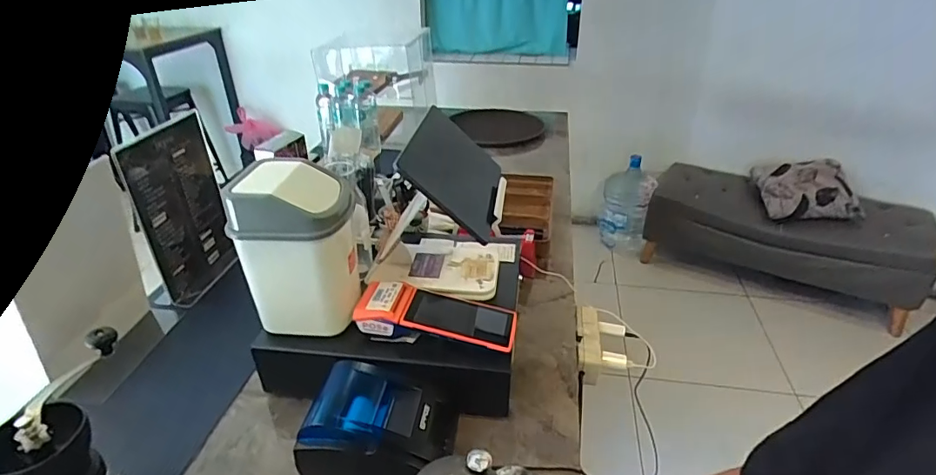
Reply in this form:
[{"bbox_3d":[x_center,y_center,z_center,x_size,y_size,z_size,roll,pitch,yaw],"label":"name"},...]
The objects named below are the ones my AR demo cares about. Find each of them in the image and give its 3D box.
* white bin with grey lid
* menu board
[{"bbox_3d":[-0.219,0.010,0.676,0.125,0.205,0.124,4,31,7],"label":"white bin with grey lid"},{"bbox_3d":[-0.516,-0.047,0.913,0.019,0.308,0.177,7,29,17],"label":"menu board"}]

